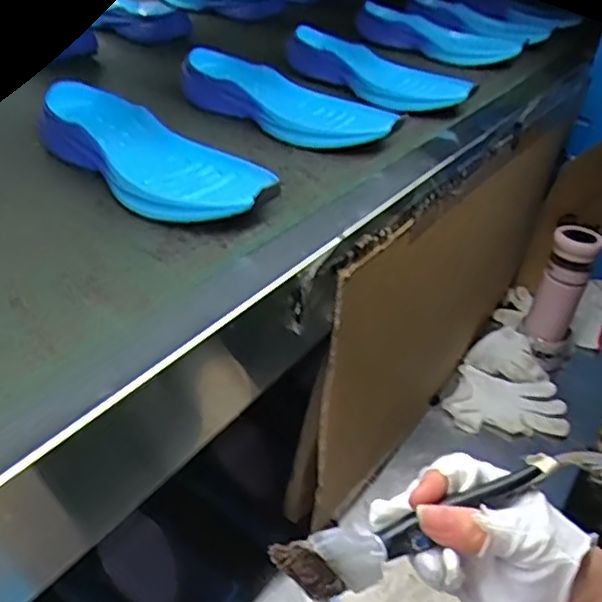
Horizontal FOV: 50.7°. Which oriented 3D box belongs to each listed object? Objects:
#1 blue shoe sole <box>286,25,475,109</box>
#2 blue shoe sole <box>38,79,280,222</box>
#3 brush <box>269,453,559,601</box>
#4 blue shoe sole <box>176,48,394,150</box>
[{"bbox_3d":[0.091,-0.289,0.792,0.256,0.046,0.088,22,39,22],"label":"blue shoe sole"},{"bbox_3d":[-0.124,-0.117,0.525,0.251,0.044,0.102,27,41,27],"label":"blue shoe sole"},{"bbox_3d":[0.057,0.117,0.329,0.149,0.037,0.018,-13,8,-18],"label":"brush"},{"bbox_3d":[-0.008,-0.212,0.675,0.252,0.043,0.118,23,39,23],"label":"blue shoe sole"}]

